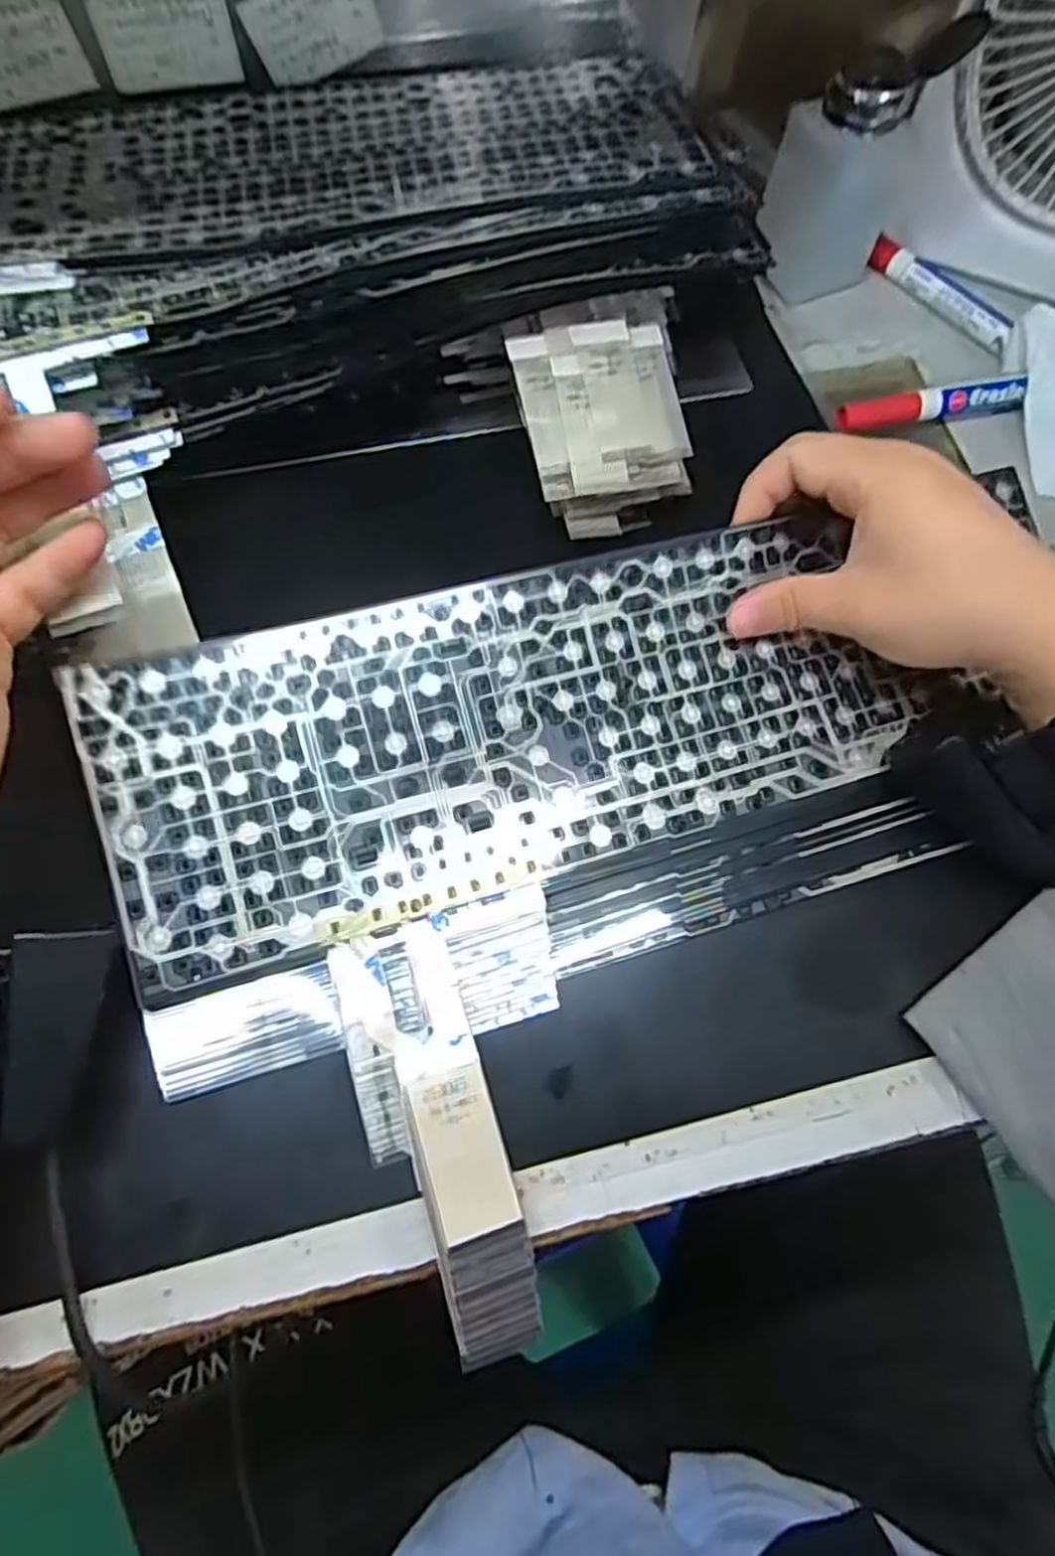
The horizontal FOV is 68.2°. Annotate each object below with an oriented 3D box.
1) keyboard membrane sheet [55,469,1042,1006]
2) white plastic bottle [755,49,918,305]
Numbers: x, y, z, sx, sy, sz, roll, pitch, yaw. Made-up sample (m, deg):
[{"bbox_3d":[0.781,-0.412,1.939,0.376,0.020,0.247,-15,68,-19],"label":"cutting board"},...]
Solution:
[{"bbox_3d":[0.008,-0.024,0.315,0.335,0.009,0.120,-16,85,-12],"label":"keyboard membrane sheet"},{"bbox_3d":[0.166,-0.323,0.423,0.068,0.097,0.053,23,69,7],"label":"white plastic bottle"}]

